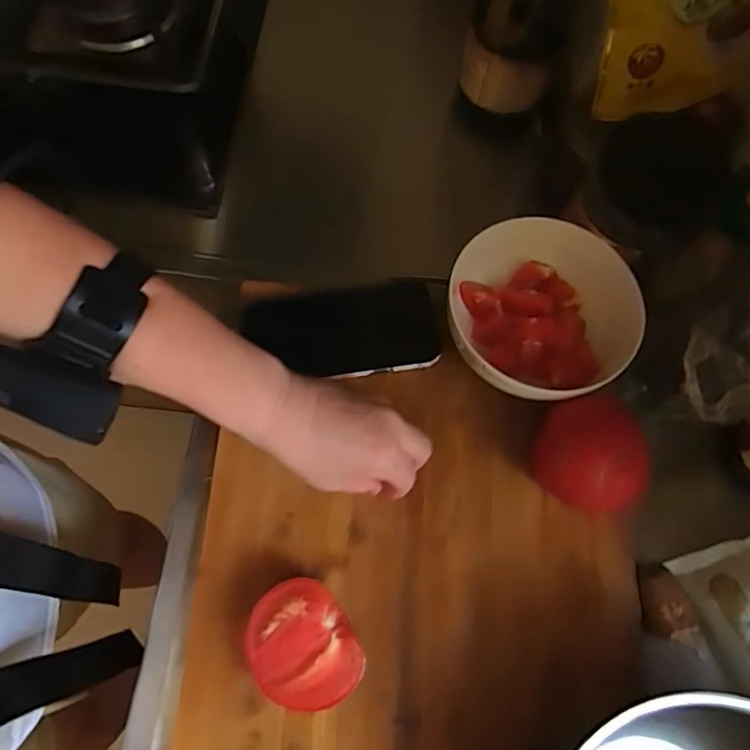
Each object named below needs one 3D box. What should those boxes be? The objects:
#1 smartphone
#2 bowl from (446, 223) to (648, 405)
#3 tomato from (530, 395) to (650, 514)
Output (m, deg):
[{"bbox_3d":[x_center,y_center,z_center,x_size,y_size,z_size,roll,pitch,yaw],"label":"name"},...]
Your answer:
[{"bbox_3d":[-0.029,-0.037,0.457,0.157,0.011,0.076,-4,77,-1],"label":"smartphone"},{"bbox_3d":[0.132,-0.049,0.444,0.144,0.060,0.142,0,72,-1],"label":"bowl"},{"bbox_3d":[0.159,0.060,0.403,0.076,0.067,0.073,0,72,-1],"label":"tomato"}]

